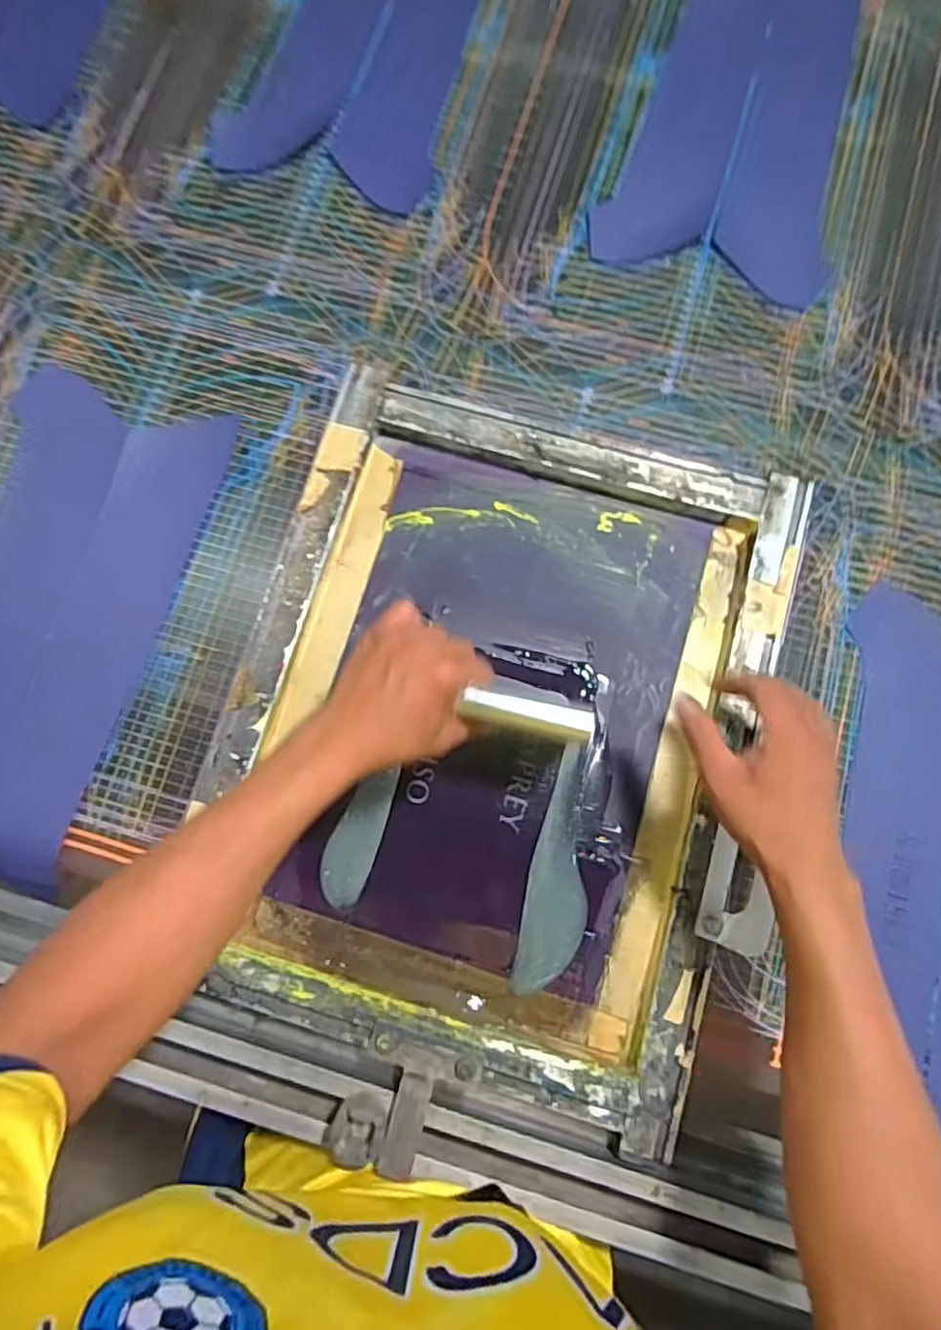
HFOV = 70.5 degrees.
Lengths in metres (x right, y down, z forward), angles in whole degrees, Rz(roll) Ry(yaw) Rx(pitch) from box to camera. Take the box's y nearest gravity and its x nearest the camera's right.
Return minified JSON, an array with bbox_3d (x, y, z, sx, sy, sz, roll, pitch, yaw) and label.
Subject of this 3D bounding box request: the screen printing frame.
[{"bbox_3d":[0.017,0.051,0.556,0.421,0.035,0.534,15,80,4],"label":"screen printing frame"}]

